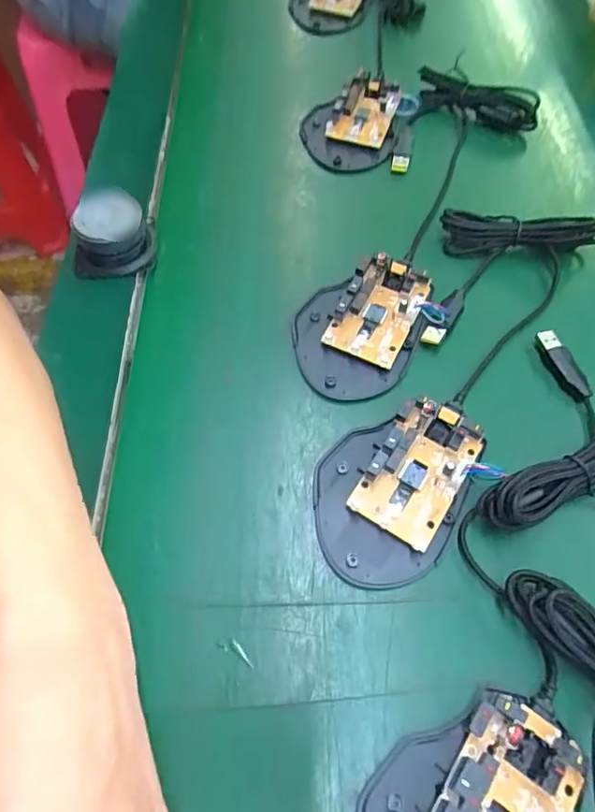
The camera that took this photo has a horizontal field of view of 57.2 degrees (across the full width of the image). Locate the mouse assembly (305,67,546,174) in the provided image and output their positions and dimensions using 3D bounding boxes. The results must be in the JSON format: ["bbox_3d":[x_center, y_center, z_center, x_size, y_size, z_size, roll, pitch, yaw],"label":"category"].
[{"bbox_3d":[0.087,-0.229,0.420,0.171,0.021,0.092,-20,63,-13],"label":"mouse assembly"}]

